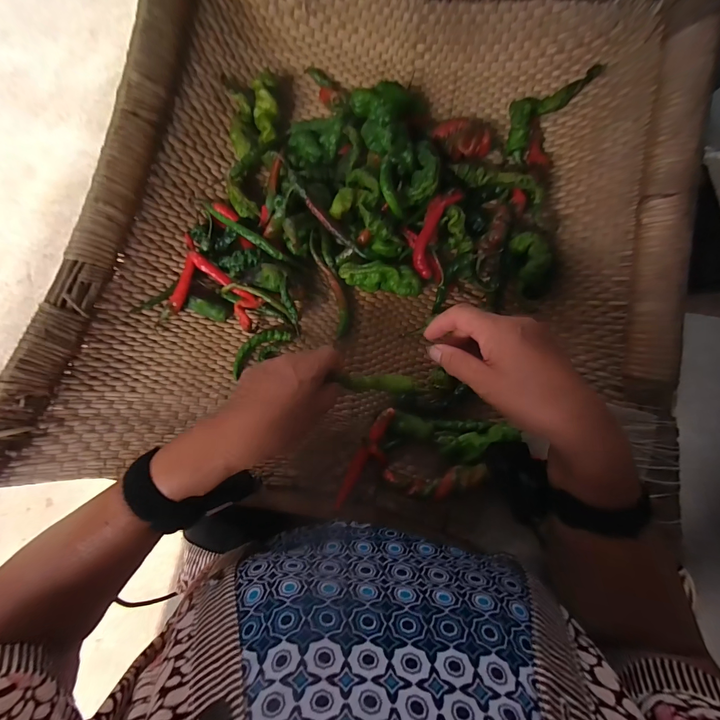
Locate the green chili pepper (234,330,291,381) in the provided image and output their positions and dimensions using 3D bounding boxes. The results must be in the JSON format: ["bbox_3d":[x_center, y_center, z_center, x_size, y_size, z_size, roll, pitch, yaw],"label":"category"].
[{"bbox_3d":[-0.118,-0.014,0.394,0.076,0.009,0.029,-39,79,-6],"label":"green chili pepper"}]

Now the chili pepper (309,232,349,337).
[{"bbox_3d":[-0.036,-0.090,0.404,0.024,0.008,0.122,-21,93,-4],"label":"chili pepper"}]

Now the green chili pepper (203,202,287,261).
[{"bbox_3d":[-0.131,-0.143,0.388,0.103,0.025,0.013,29,80,8],"label":"green chili pepper"}]

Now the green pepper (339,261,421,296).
[{"bbox_3d":[0.022,-0.092,0.398,0.090,0.034,0.033,5,78,3],"label":"green pepper"}]

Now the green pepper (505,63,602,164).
[{"bbox_3d":[0.219,-0.300,0.407,0.112,0.030,0.052,-37,77,12],"label":"green pepper"}]

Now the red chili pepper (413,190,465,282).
[{"bbox_3d":[0.082,-0.143,0.385,0.030,0.014,0.097,20,95,7],"label":"red chili pepper"}]

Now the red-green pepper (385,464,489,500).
[{"bbox_3d":[0.073,0.119,0.335,0.092,0.030,0.027,-4,77,1],"label":"red-green pepper"}]

